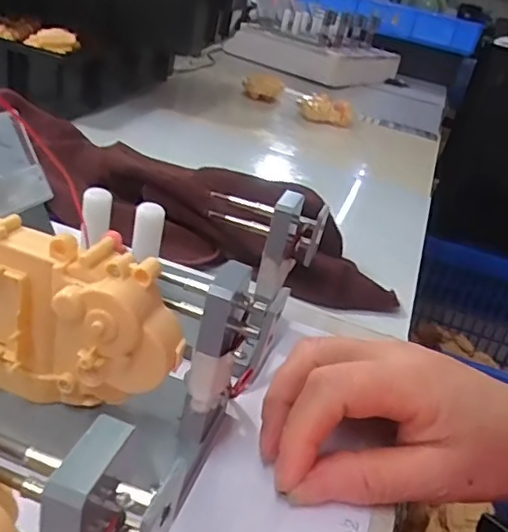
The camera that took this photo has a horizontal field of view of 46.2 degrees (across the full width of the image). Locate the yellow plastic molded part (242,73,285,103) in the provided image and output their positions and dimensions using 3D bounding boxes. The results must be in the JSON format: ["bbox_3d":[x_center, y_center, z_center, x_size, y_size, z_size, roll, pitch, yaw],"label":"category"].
[{"bbox_3d":[0.018,-0.352,1.192,0.079,0.059,0.034,14,28,1],"label":"yellow plastic molded part"}]

